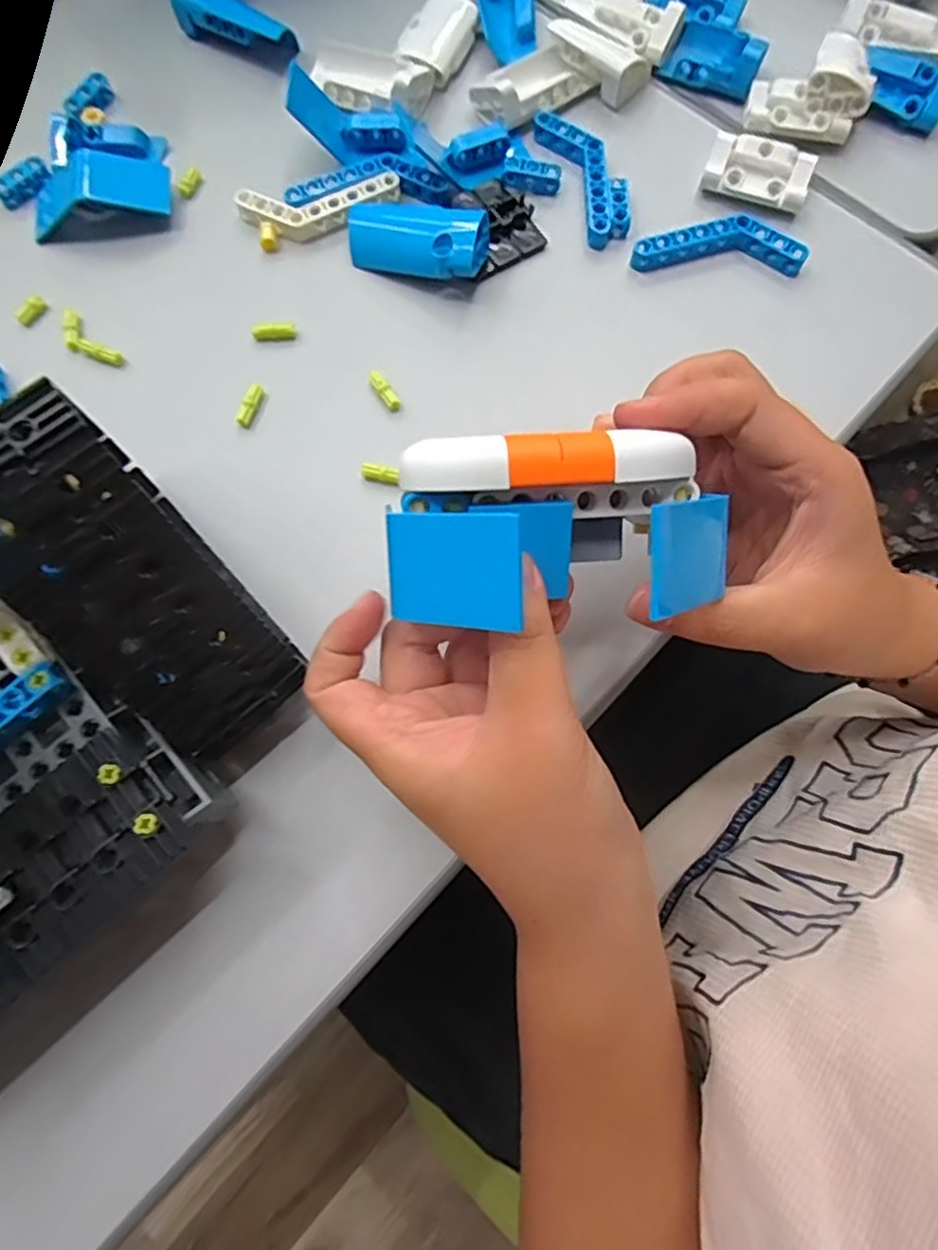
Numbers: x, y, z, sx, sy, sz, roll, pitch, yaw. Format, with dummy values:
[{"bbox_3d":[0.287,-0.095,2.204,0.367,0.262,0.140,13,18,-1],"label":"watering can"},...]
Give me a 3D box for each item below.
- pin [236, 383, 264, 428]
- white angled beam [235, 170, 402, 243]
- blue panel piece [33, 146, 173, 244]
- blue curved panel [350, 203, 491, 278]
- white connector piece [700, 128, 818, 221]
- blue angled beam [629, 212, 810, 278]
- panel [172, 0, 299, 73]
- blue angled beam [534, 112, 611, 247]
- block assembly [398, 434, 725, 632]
[{"bbox_3d":[-0.100,-0.101,0.301,0.006,0.006,0.021,21,76,7],"label":"pin"},{"bbox_3d":[-0.073,-0.207,0.325,0.079,0.010,0.023,-12,75,-2],"label":"white angled beam"},{"bbox_3d":[-0.189,-0.220,0.330,0.071,0.024,0.042,-9,75,-1],"label":"blue panel piece"},{"bbox_3d":[-0.026,-0.183,0.314,0.071,0.013,0.032,19,76,20],"label":"blue curved panel"},{"bbox_3d":[0.145,-0.227,0.329,0.051,0.011,0.032,20,76,7],"label":"white connector piece"},{"bbox_3d":[0.120,-0.184,0.318,0.080,0.010,0.025,2,75,2],"label":"blue angled beam"},{"bbox_3d":[-0.128,-0.326,0.356,0.066,0.018,0.020,26,77,8],"label":"panel"},{"bbox_3d":[0.059,-0.228,0.333,0.025,0.011,0.080,-21,75,-4],"label":"blue angled beam"},{"bbox_3d":[0.025,-0.026,0.191,0.092,0.044,0.054,-3,75,1],"label":"block assembly"}]

